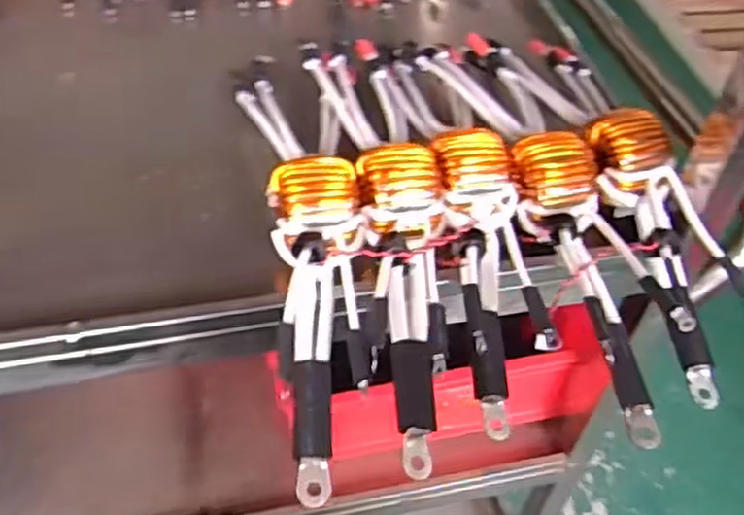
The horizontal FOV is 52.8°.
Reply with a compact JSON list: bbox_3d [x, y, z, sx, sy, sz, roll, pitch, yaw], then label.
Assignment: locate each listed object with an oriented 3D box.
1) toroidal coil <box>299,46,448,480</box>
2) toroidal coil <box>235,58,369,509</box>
[{"bbox_3d":[0.014,-0.044,0.641,0.077,0.093,0.442,-7,49,-10],"label":"toroidal coil"},{"bbox_3d":[-0.057,-0.024,0.629,0.086,0.100,0.432,-7,49,-10],"label":"toroidal coil"}]

